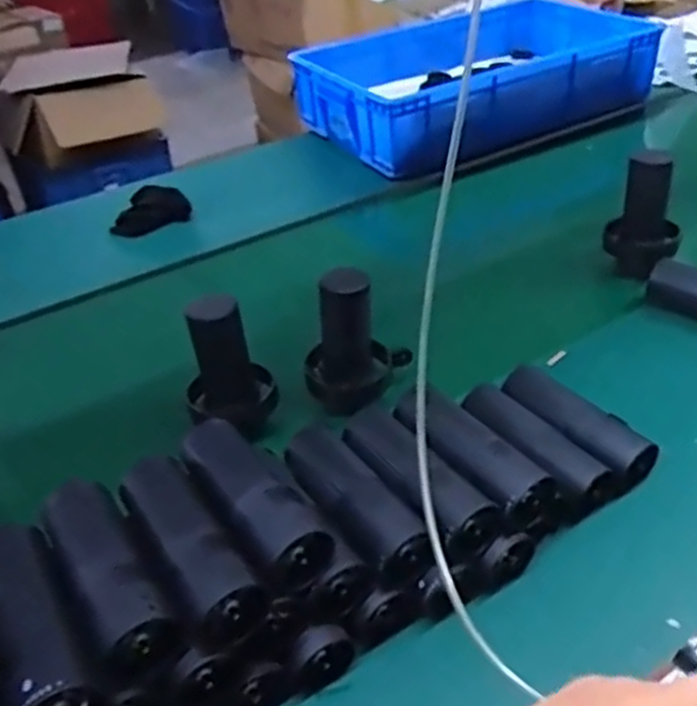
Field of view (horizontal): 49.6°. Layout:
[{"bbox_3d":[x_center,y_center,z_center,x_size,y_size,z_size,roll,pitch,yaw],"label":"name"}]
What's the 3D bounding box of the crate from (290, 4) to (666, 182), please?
[{"bbox_3d":[0.266,-0.565,1.533,0.689,0.137,0.398,-23,41,-21],"label":"crate"}]

